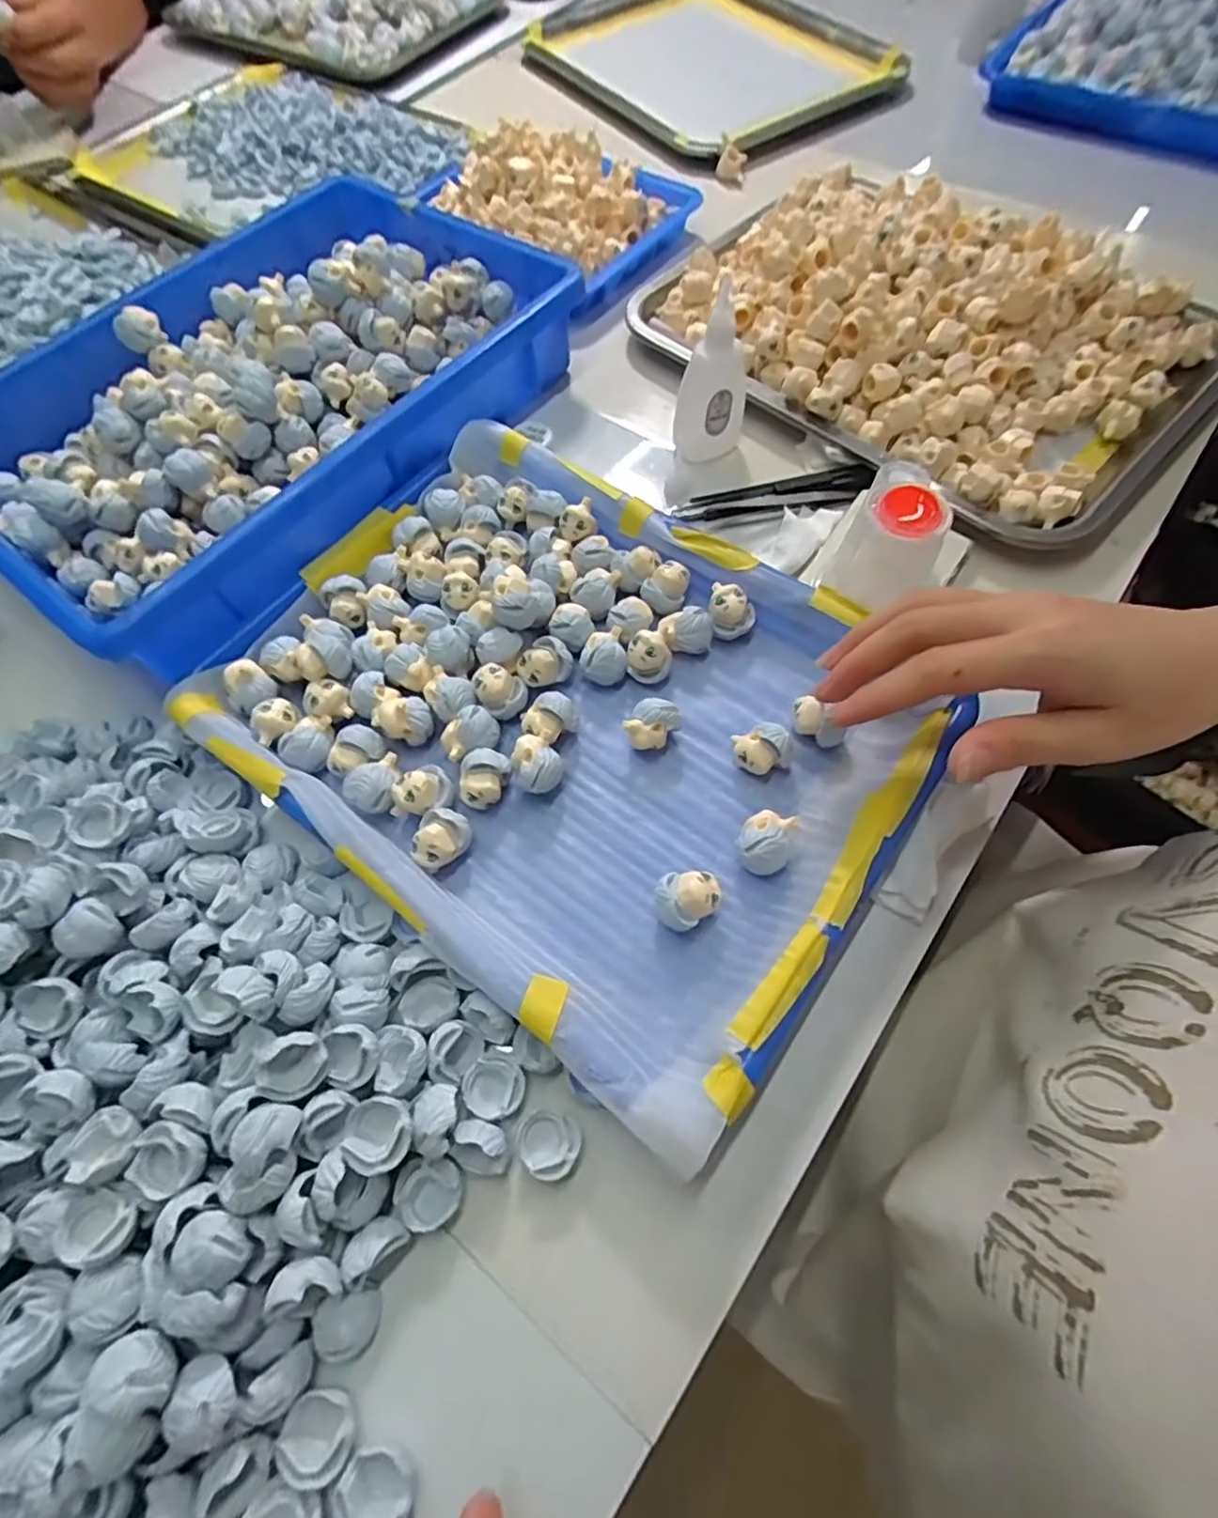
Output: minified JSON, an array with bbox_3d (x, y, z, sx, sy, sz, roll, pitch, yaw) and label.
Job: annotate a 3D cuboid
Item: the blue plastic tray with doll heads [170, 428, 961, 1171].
[{"bbox_3d":[-0.022,-0.027,0.322,0.324,0.032,0.244,34,72,17],"label":"blue plastic tray with doll heads"}]

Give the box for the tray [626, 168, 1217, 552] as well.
[{"bbox_3d":[0.210,-0.303,0.432,0.352,0.058,0.253,40,74,19],"label":"tray"}]

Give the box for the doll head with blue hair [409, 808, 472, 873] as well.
[{"bbox_3d":[-0.077,0.038,0.299,0.022,0.022,0.028,31,71,16],"label":"doll head with blue hair"}]

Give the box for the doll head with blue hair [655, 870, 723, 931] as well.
[{"bbox_3d":[0.036,0.062,0.281,0.030,0.022,0.024,-3,65,2],"label":"doll head with blue hair"}]

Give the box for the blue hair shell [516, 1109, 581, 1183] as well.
[{"bbox_3d":[-0.024,0.149,0.250,0.024,0.011,0.021,15,67,10],"label":"blue hair shell"}]

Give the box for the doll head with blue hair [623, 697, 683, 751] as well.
[{"bbox_3d":[0.021,-0.016,0.319,0.026,0.020,0.022,-43,70,-15],"label":"doll head with blue hair"}]

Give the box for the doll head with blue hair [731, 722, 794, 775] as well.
[{"bbox_3d":[0.076,-0.004,0.310,0.029,0.023,0.021,-3,65,2],"label":"doll head with blue hair"}]

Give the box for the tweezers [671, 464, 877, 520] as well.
[{"bbox_3d":[0.101,-0.163,0.396,0.118,0.012,0.025,-10,65,-1],"label":"tweezers"}]

